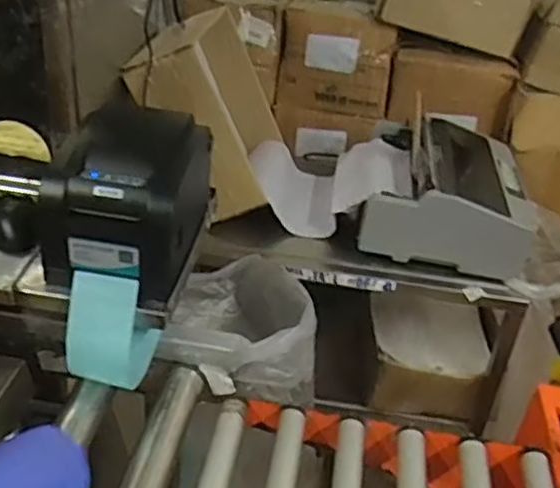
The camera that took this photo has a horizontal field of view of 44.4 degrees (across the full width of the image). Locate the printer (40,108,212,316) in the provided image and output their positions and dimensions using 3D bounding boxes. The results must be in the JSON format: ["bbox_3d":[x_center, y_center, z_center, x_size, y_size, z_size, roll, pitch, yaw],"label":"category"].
[{"bbox_3d":[-0.177,-0.064,0.825,0.153,0.151,0.222,8,33,3],"label":"printer"}]

